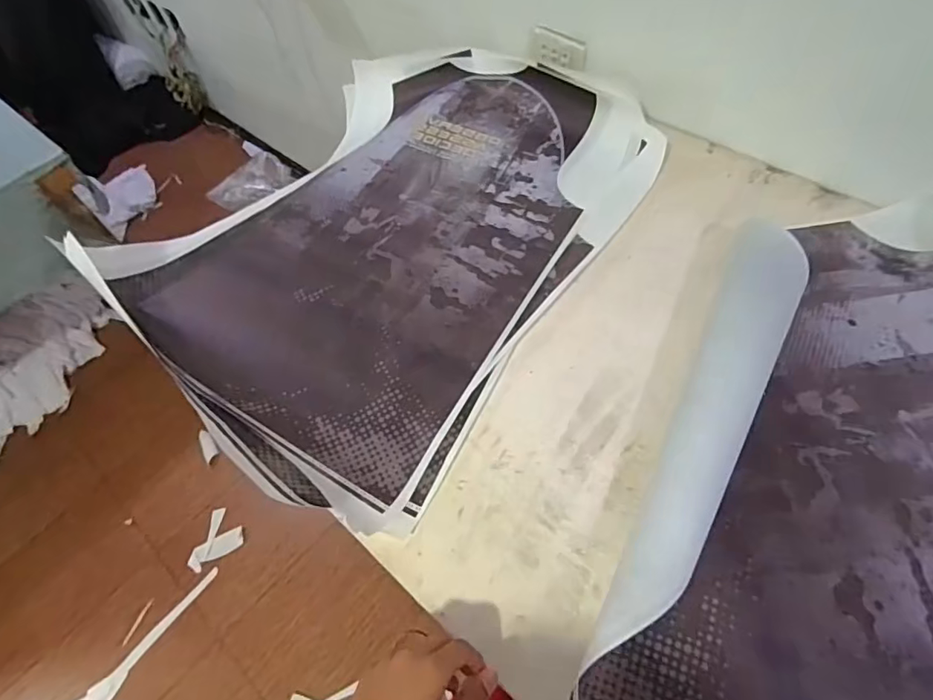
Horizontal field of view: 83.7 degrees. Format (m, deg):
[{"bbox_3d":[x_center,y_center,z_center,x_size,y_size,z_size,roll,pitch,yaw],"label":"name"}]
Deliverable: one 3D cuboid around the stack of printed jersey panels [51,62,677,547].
[{"bbox_3d":[-0.123,-0.194,0.780,0.590,0.105,0.742,27,64,21],"label":"stack of printed jersey panels"}]

